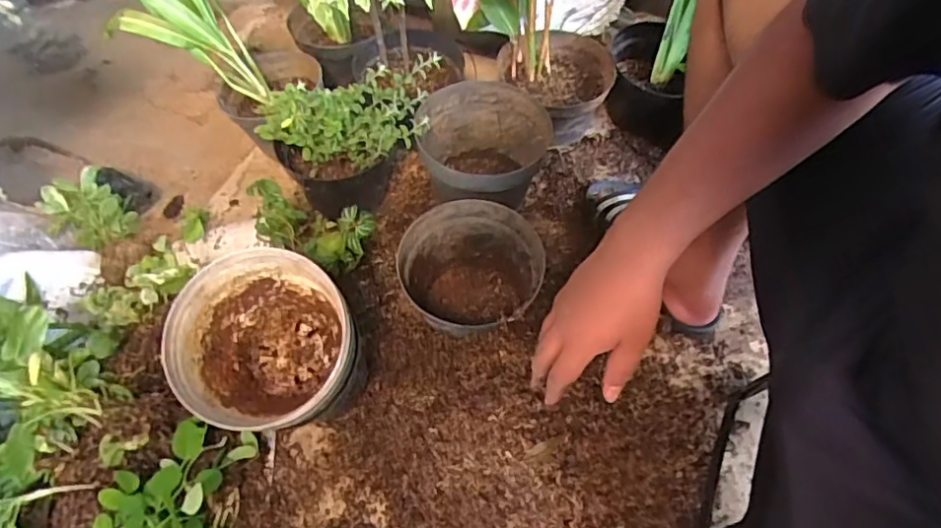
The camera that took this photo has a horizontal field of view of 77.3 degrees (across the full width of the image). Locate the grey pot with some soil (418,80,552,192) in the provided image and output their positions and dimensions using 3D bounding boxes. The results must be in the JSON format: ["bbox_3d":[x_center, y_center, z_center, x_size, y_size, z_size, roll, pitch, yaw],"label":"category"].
[{"bbox_3d":[0.026,-0.152,0.848,0.178,0.144,0.186,-1,59,2],"label":"grey pot with some soil"}]

